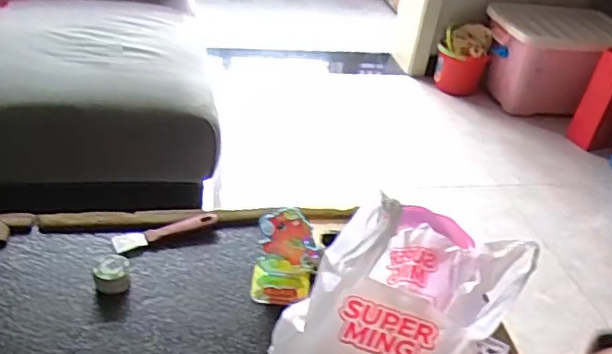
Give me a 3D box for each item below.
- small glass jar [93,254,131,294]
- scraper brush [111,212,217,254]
[{"bbox_3d":[-0.264,0.134,0.799,0.044,0.033,0.046,1,34,-9],"label":"small glass jar"},{"bbox_3d":[-0.215,0.081,0.904,0.158,0.012,0.030,-14,40,-29],"label":"scraper brush"}]

